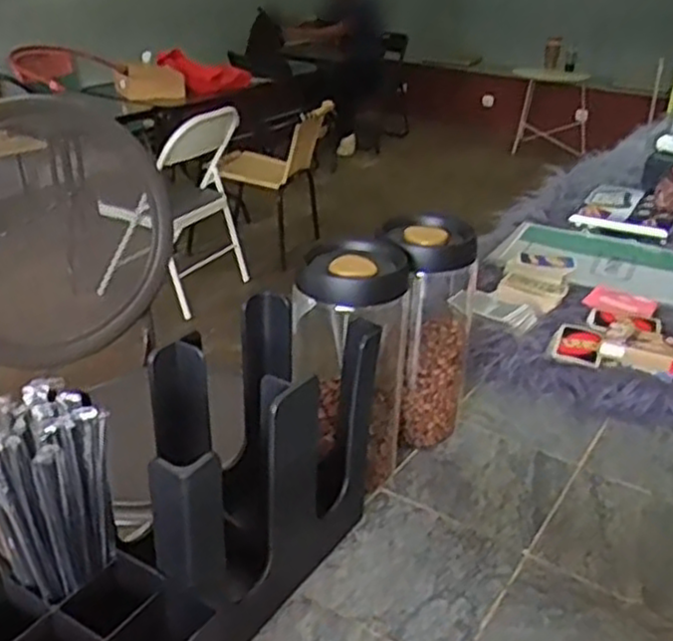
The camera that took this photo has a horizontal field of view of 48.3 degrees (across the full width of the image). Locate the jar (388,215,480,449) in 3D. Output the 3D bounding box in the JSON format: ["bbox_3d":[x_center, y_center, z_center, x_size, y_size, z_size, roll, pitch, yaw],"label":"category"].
[{"bbox_3d":[0.091,0.016,0.760,0.085,0.221,0.087,2,28,-1],"label":"jar"}]

